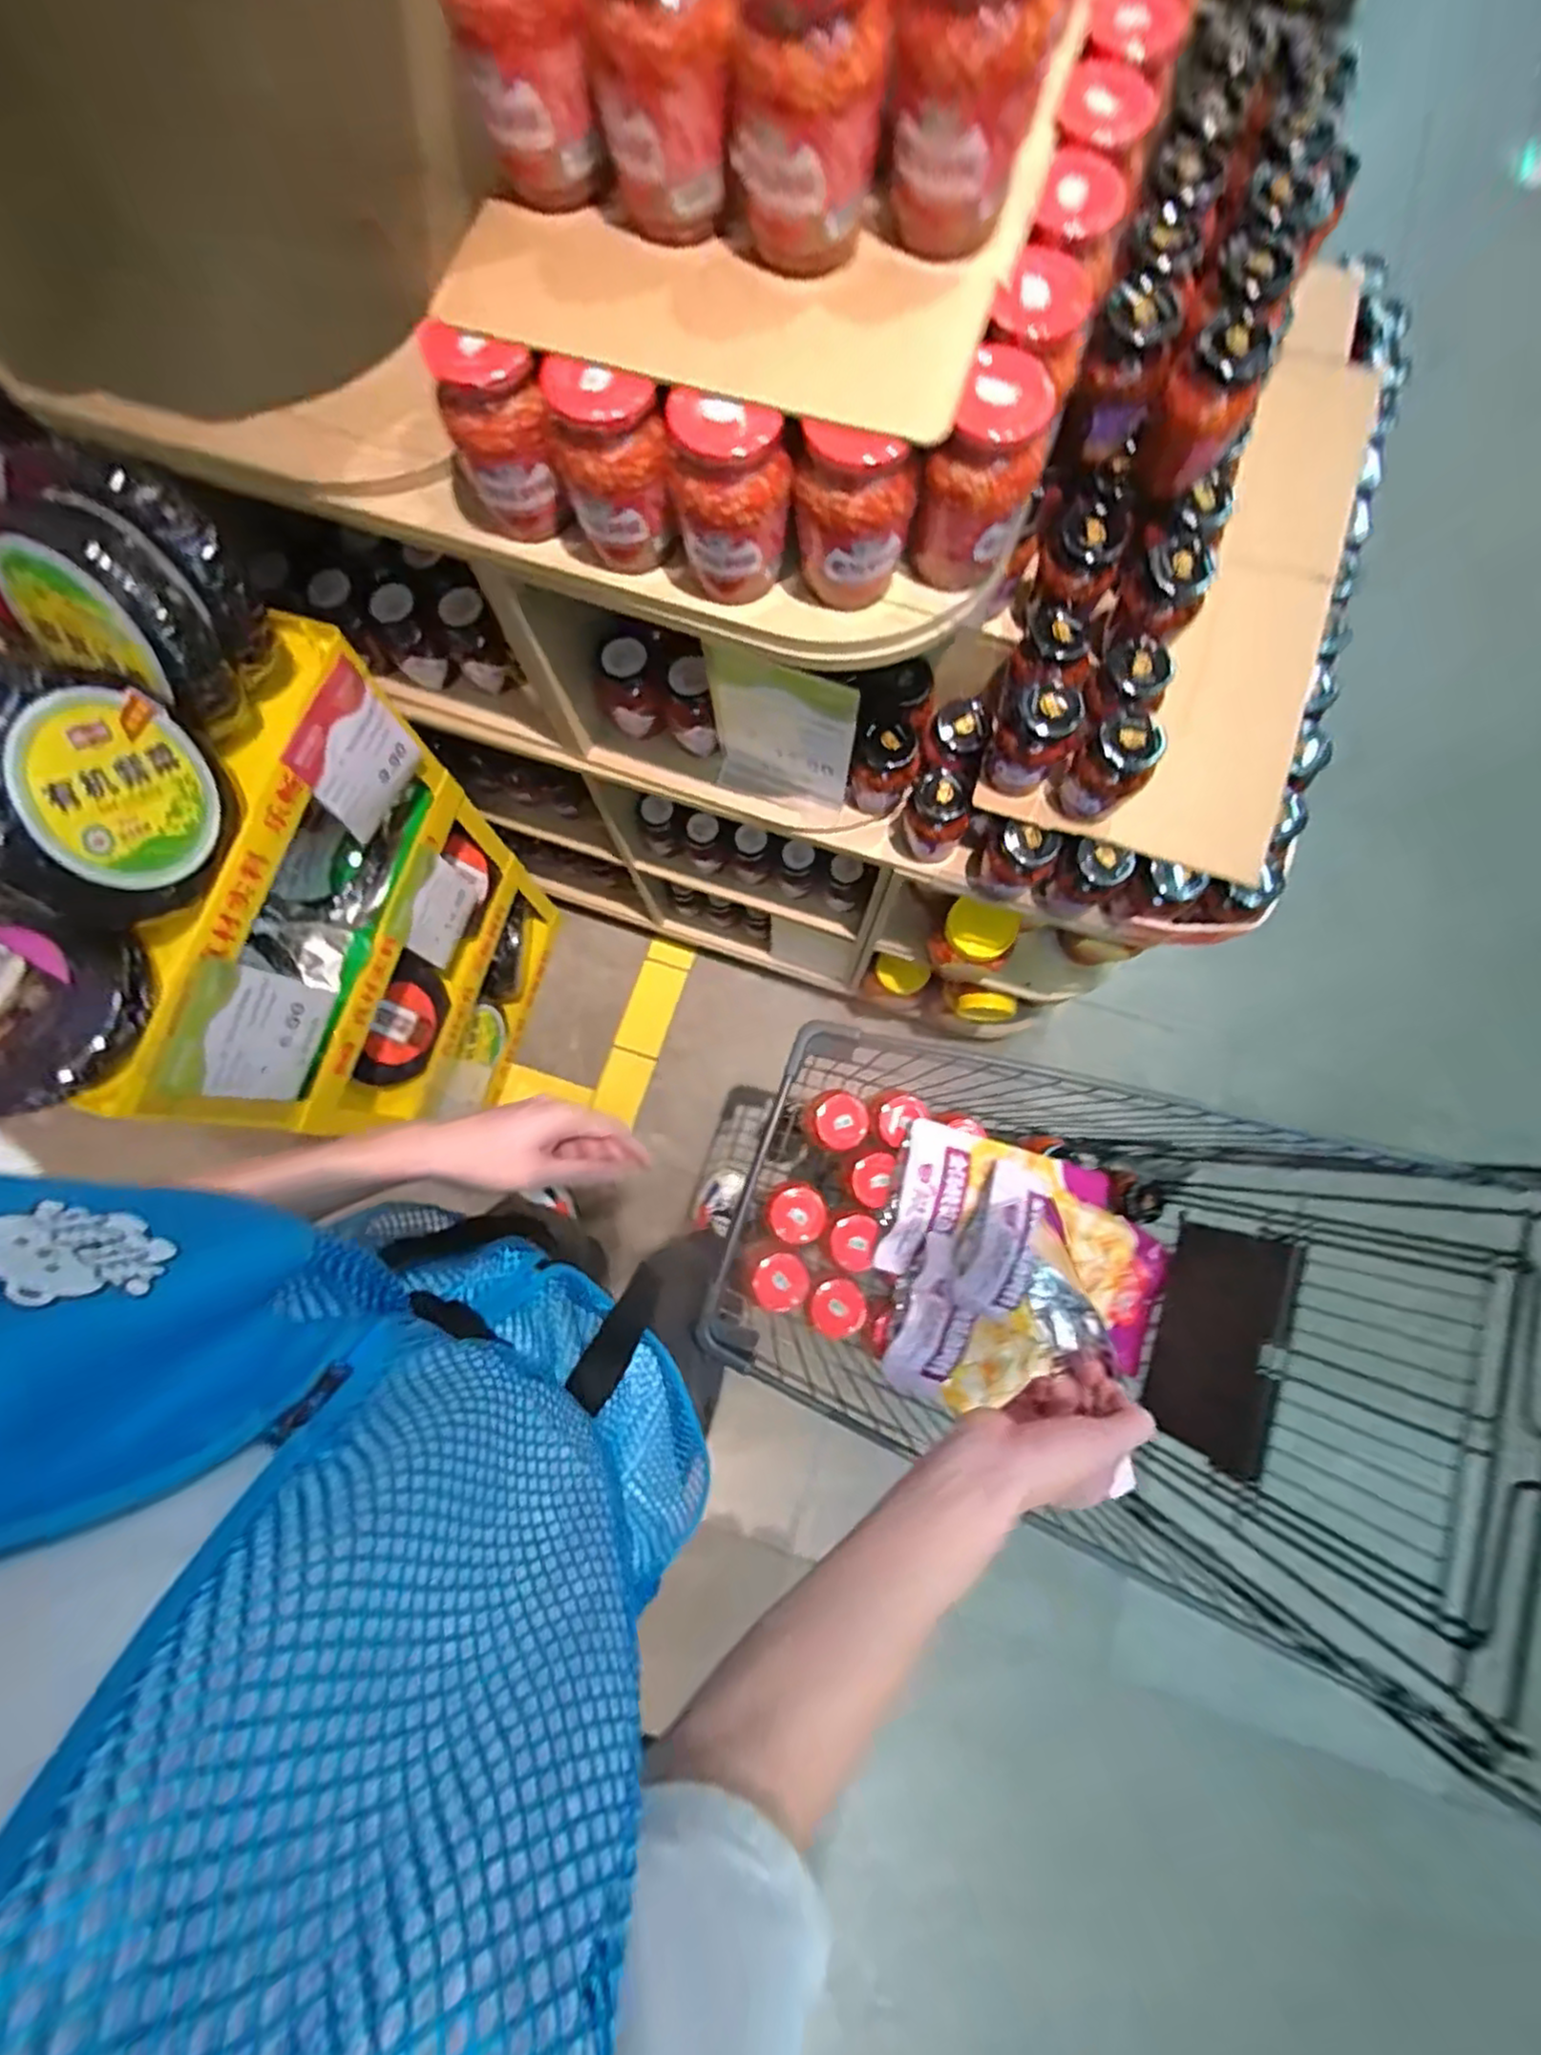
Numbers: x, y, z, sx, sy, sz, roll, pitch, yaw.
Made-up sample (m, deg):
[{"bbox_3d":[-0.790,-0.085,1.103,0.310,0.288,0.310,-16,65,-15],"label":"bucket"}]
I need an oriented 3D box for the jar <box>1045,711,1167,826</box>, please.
[{"bbox_3d":[0.311,-0.237,0.667,0.057,0.118,0.068,-44,82,-7],"label":"jar"}]

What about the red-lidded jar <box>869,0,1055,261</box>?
[{"bbox_3d":[0.100,-0.494,0.393,0.077,0.134,0.072,0,79,1],"label":"red-lidded jar"}]

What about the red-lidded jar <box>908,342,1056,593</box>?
[{"bbox_3d":[0.138,-0.363,0.484,0.068,0.120,0.062,0,79,1],"label":"red-lidded jar"}]

